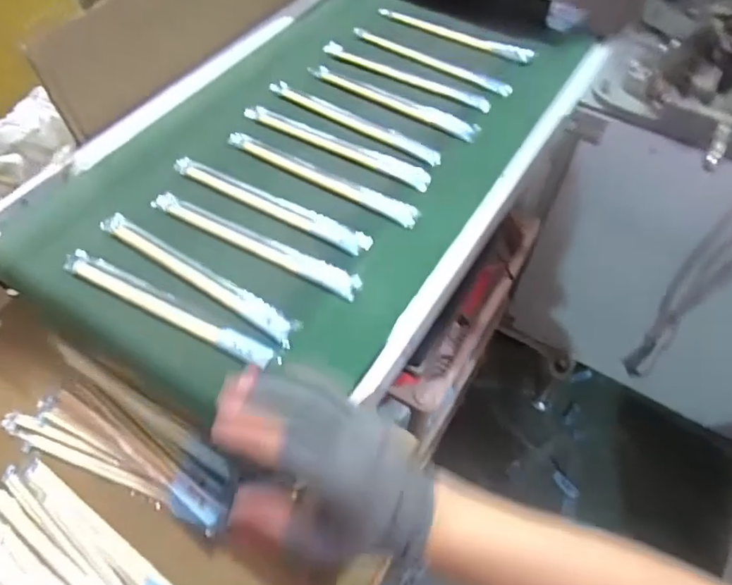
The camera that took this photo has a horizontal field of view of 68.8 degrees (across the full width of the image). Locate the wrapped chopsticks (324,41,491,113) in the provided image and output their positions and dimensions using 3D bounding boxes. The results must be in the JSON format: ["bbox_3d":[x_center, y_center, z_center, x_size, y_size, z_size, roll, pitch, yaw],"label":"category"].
[{"bbox_3d":[0.048,-0.274,0.676,0.232,0.008,0.027,26,59,16],"label":"wrapped chopsticks"}]

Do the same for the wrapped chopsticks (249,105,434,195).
[{"bbox_3d":[-0.033,-0.165,0.595,0.230,0.008,0.028,25,59,16],"label":"wrapped chopsticks"}]

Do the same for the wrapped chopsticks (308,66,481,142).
[{"bbox_3d":[0.034,-0.231,0.643,0.221,0.007,0.030,28,59,18],"label":"wrapped chopsticks"}]

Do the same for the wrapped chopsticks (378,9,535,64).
[{"bbox_3d":[0.123,-0.354,0.731,0.224,0.013,0.028,28,60,18],"label":"wrapped chopsticks"}]

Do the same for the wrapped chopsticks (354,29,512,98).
[{"bbox_3d":[0.083,-0.302,0.689,0.236,0.013,0.021,34,61,21],"label":"wrapped chopsticks"}]

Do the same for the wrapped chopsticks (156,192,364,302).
[{"bbox_3d":[-0.108,-0.048,0.511,0.227,0.006,0.026,24,58,15],"label":"wrapped chopsticks"}]

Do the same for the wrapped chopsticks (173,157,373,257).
[{"bbox_3d":[-0.098,-0.091,0.540,0.228,0.006,0.028,26,59,16],"label":"wrapped chopsticks"}]

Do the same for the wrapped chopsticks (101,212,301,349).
[{"bbox_3d":[-0.155,-0.017,0.487,0.227,0.005,0.025,30,60,18],"label":"wrapped chopsticks"}]

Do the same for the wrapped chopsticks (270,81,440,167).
[{"bbox_3d":[-0.013,-0.199,0.620,0.226,0.011,0.028,28,59,18],"label":"wrapped chopsticks"}]

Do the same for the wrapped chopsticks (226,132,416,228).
[{"bbox_3d":[-0.047,-0.123,0.565,0.228,0.009,0.027,27,59,17],"label":"wrapped chopsticks"}]

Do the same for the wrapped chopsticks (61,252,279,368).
[{"bbox_3d":[-0.173,0.013,0.467,0.221,0.008,0.023,24,58,15],"label":"wrapped chopsticks"}]

